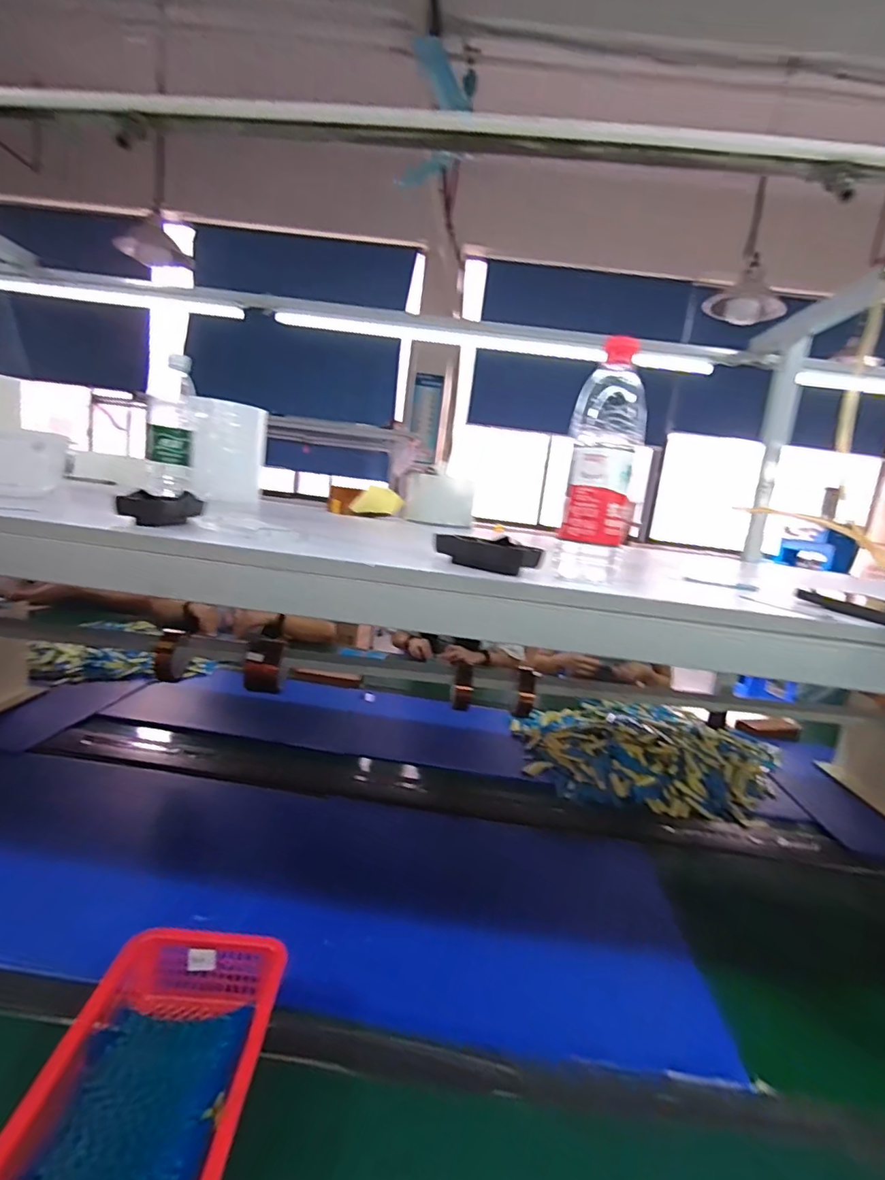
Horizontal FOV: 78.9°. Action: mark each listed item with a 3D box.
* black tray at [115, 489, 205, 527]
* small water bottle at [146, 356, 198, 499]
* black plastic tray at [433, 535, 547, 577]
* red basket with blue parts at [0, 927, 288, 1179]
[{"bbox_3d":[-0.287,-0.084,0.554,0.038,0.031,0.106,7,10,-4],"label":"black tray"},{"bbox_3d":[-0.394,-0.237,0.780,0.060,0.187,0.053,2,11,-28],"label":"small water bottle"},{"bbox_3d":[0.044,-0.035,0.527,0.102,0.030,0.026,13,12,31],"label":"black plastic tray"},{"bbox_3d":[-0.231,0.400,0.442,0.156,0.066,0.225,7,10,-3],"label":"red basket with blue parts"}]

